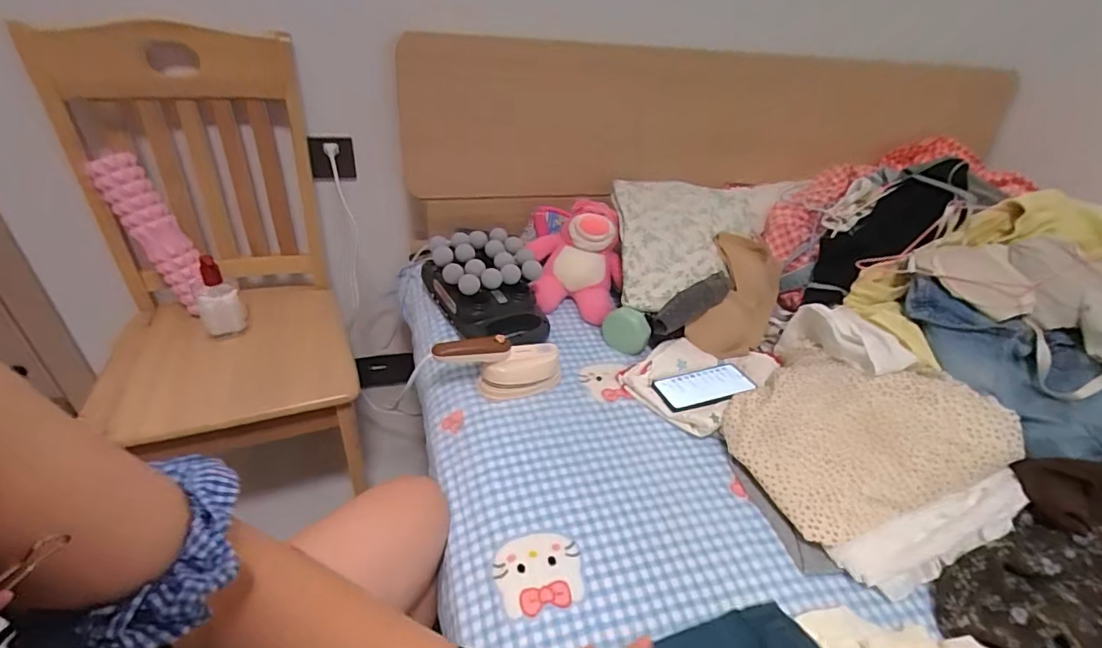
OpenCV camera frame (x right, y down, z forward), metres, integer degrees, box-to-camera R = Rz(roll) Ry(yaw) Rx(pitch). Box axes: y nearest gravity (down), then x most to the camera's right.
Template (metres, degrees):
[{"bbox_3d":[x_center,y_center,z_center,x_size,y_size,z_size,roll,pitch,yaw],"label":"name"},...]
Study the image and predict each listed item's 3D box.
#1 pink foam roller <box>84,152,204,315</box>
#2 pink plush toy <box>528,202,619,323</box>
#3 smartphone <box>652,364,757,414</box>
[{"bbox_3d":[-0.680,-0.153,0.897,0.067,0.271,0.071,3,32,37],"label":"pink foam roller"},{"bbox_3d":[0.049,-0.126,0.998,0.166,0.158,0.183,10,38,5],"label":"pink plush toy"},{"bbox_3d":[0.254,0.103,0.842,0.159,0.012,0.077,-9,40,-19],"label":"smartphone"}]

